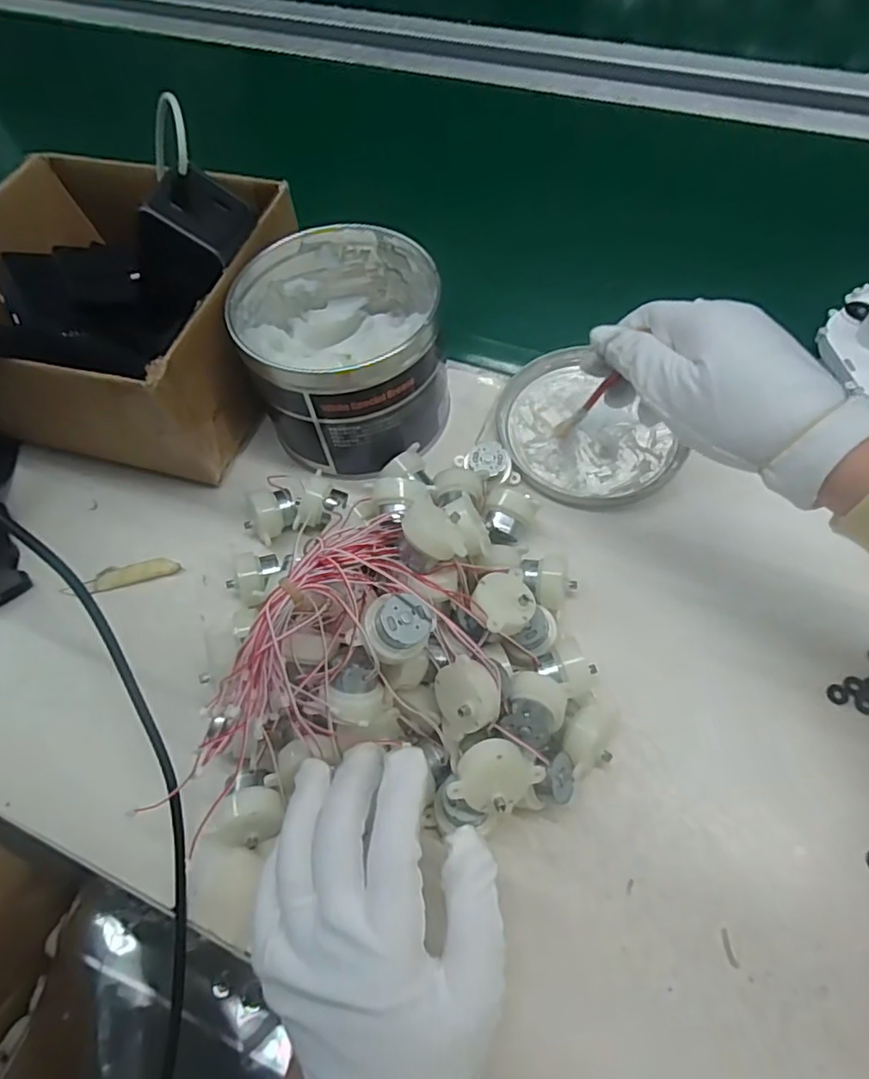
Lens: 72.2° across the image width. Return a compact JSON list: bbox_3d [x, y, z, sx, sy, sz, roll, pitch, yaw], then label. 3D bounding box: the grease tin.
[{"bbox_3d":[-0.058,-0.124,0.403,0.127,0.097,0.135,-2,61,3],"label":"grease tin"}]

